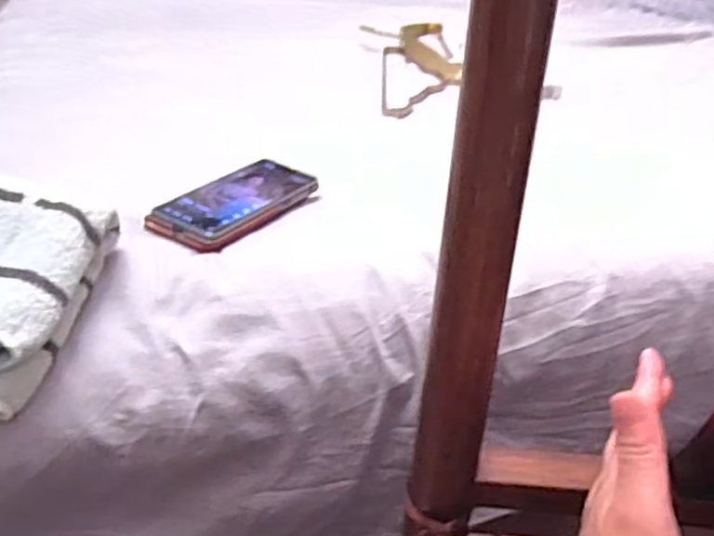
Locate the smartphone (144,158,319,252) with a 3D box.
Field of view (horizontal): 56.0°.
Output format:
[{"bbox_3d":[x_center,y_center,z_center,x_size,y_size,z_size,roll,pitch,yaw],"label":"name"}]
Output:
[{"bbox_3d":[-0.109,-0.065,0.623,0.074,0.020,0.159,23,39,27],"label":"smartphone"}]

